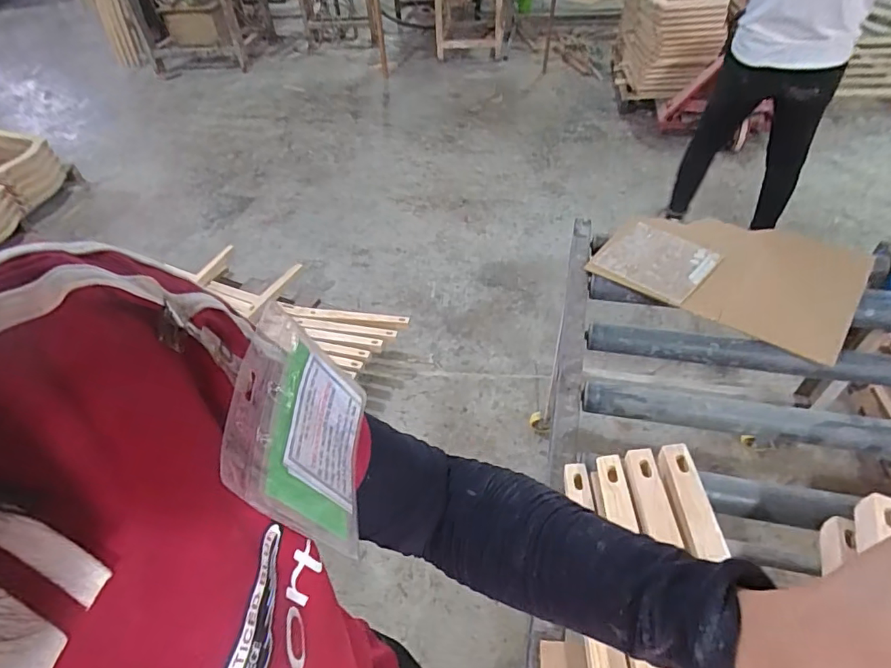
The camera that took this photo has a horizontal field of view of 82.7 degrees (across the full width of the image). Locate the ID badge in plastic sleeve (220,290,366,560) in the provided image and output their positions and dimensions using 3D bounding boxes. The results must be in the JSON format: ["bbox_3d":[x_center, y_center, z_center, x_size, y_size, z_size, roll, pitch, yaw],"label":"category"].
[{"bbox_3d":[-0.066,0.042,0.238,0.010,0.081,0.108,-25,38,16],"label":"ID badge in plastic sleeve"}]

